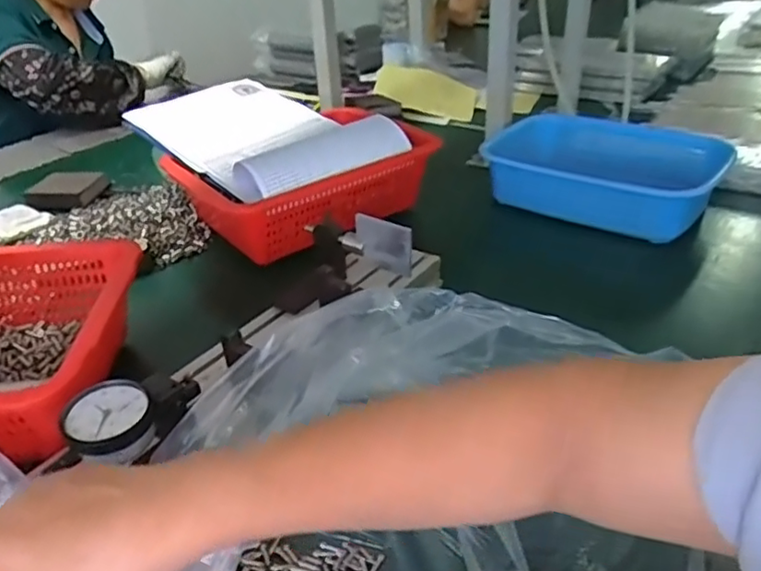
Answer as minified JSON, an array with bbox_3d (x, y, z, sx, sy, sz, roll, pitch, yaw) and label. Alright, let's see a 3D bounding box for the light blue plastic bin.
[{"bbox_3d":[0.283,-0.149,0.790,0.274,0.087,0.222,27,42,37],"label":"light blue plastic bin"}]

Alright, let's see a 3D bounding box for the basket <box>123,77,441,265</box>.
[{"bbox_3d":[-0.141,-0.189,0.863,0.315,0.098,0.357,-20,37,-26],"label":"basket"}]

